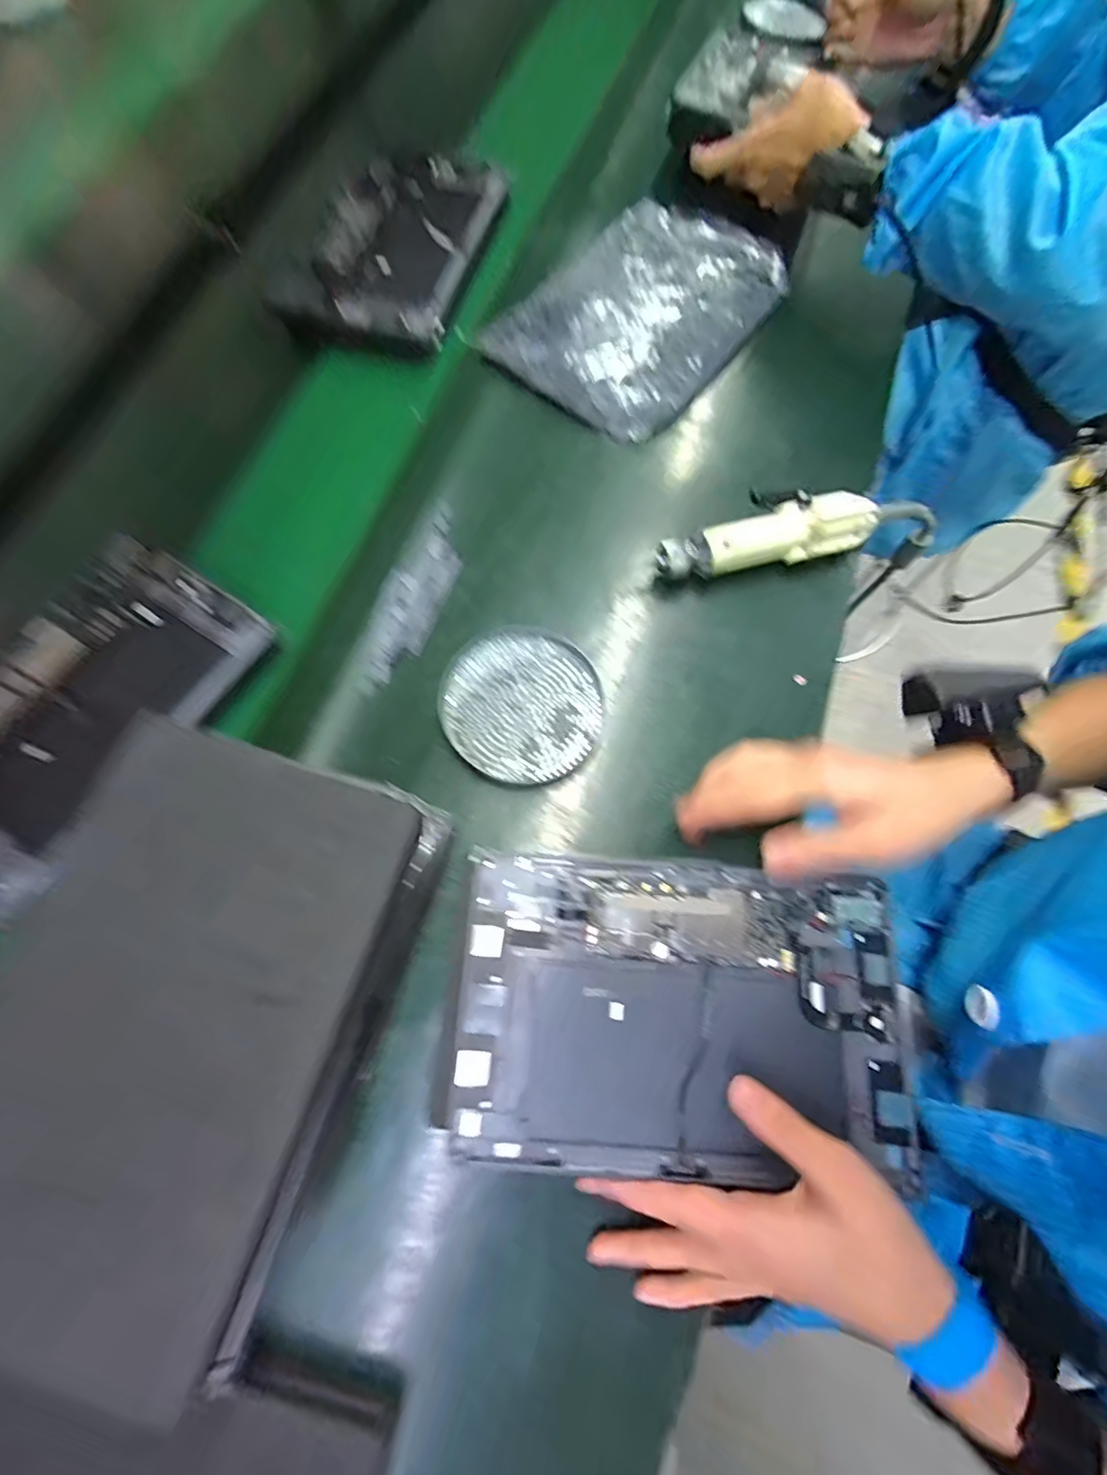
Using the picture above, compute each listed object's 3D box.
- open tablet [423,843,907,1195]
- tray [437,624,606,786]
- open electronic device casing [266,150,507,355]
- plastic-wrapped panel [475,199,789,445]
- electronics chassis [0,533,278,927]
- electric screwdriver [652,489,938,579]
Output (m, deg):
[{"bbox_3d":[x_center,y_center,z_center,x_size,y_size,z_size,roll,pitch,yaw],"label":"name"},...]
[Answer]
[{"bbox_3d":[0.072,0.158,0.322,0.258,0.019,0.160,3,72,2],"label":"open tablet"},{"bbox_3d":[-0.022,-0.025,0.394,0.114,0.019,0.111,0,71,1],"label":"tray"},{"bbox_3d":[-0.151,-0.478,0.527,0.171,0.031,0.242,17,73,7],"label":"open electronic device casing"},{"bbox_3d":[0.087,-0.403,0.505,0.179,0.044,0.273,36,76,12],"label":"plastic-wrapped panel"},{"bbox_3d":[-0.338,-0.019,0.385,0.161,0.024,0.252,31,75,11],"label":"electronics chassis"},{"bbox_3d":[0.167,-0.163,0.435,0.175,0.036,0.050,-11,72,-2],"label":"electric screwdriver"}]

